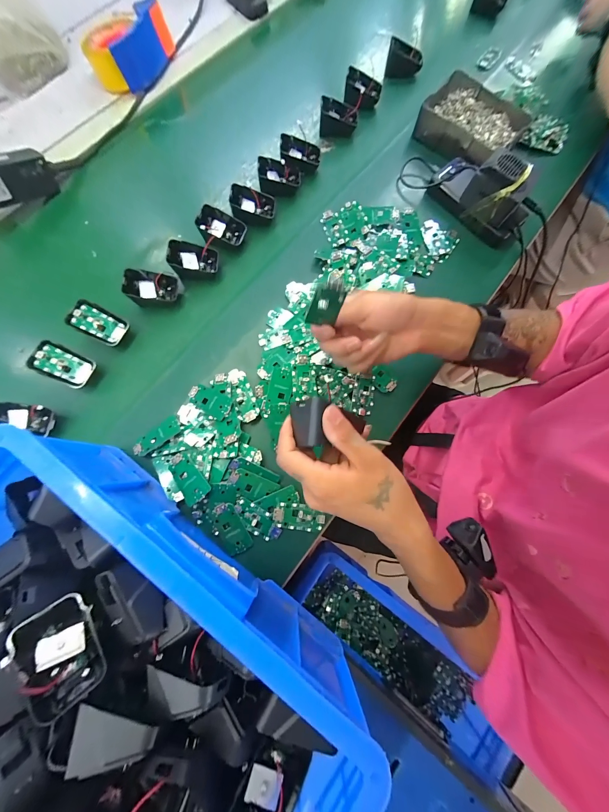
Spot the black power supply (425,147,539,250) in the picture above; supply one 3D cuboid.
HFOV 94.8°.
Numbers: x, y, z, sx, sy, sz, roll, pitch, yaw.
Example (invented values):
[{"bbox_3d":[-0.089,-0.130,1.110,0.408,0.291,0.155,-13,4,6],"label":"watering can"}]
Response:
[{"bbox_3d":[0.272,-0.333,0.426,0.072,0.081,0.149,-42,80,-10],"label":"black power supply"}]

